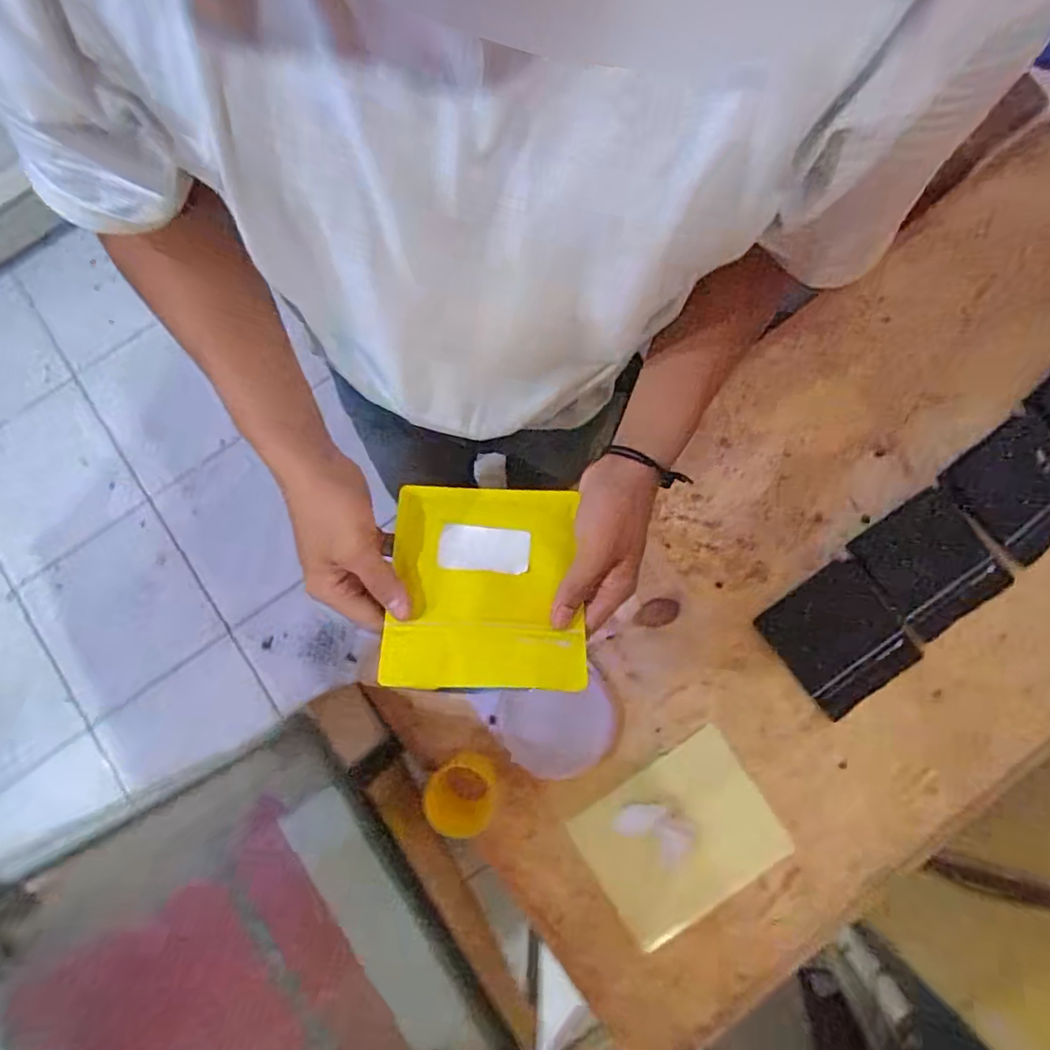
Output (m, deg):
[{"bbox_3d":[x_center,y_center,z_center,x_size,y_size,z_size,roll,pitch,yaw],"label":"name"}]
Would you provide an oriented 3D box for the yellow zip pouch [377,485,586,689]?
[{"bbox_3d":[-0.027,0.038,0.404,0.126,0.005,0.141,2,66,-5],"label":"yellow zip pouch"}]

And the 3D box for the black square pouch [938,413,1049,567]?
[{"bbox_3d":[0.606,-0.043,0.717,0.140,0.013,0.146,-38,84,-4],"label":"black square pouch"}]

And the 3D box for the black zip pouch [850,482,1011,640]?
[{"bbox_3d":[0.483,0.047,0.710,0.142,0.015,0.141,-33,83,-3],"label":"black zip pouch"}]

